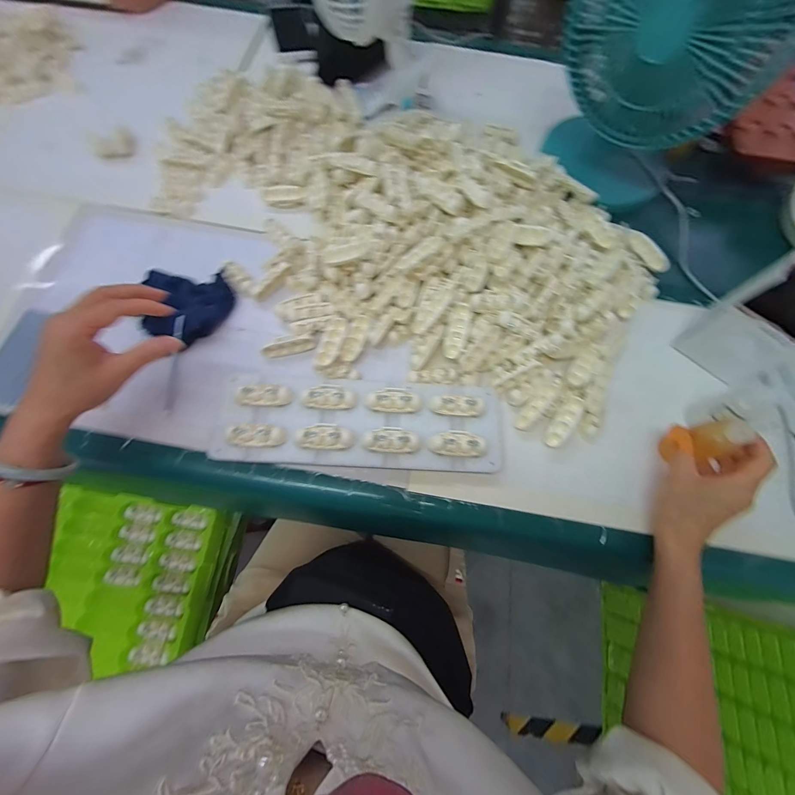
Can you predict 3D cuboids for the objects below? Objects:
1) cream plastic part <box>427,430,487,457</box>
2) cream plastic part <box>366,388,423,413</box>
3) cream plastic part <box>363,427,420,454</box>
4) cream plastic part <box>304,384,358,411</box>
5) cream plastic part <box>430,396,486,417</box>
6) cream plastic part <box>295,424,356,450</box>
[{"bbox_3d":[0.066,0.050,0.370,0.061,0.016,0.028,4,70,-2],"label":"cream plastic part"},{"bbox_3d":[-0.004,0.002,0.383,0.060,0.014,0.026,2,70,-2],"label":"cream plastic part"},{"bbox_3d":[-0.006,0.045,0.367,0.059,0.017,0.027,1,70,-3],"label":"cream plastic part"},{"bbox_3d":[-0.075,-0.002,0.381,0.059,0.016,0.027,2,70,-2],"label":"cream plastic part"},{"bbox_3d":[0.069,0.010,0.384,0.060,0.015,0.021,5,70,-1],"label":"cream plastic part"},{"bbox_3d":[-0.078,0.042,0.365,0.060,0.019,0.026,3,70,-2],"label":"cream plastic part"}]

